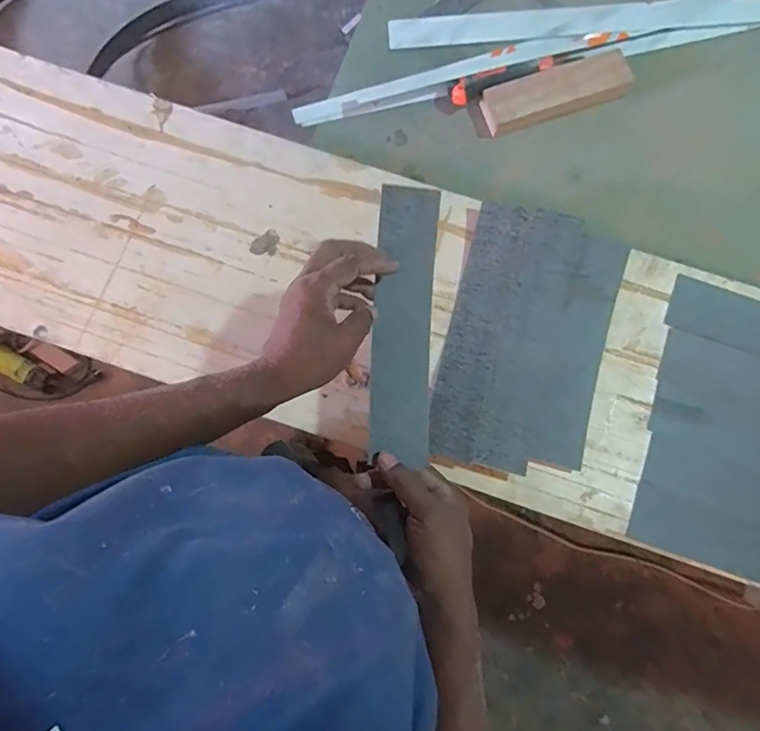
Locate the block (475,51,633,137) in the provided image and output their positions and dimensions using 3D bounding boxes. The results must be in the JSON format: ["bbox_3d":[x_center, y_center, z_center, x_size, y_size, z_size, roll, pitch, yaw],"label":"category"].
[{"bbox_3d":[0.210,-0.322,0.608,0.180,0.029,0.055,-20,80,-5],"label":"block"}]

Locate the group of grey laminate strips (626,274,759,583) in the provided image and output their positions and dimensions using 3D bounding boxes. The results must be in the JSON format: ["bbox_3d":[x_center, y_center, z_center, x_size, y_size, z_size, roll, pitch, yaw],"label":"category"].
[{"bbox_3d":[0.413,0.077,0.539,0.255,0.009,0.285,20,79,3],"label":"group of grey laminate strips"}]

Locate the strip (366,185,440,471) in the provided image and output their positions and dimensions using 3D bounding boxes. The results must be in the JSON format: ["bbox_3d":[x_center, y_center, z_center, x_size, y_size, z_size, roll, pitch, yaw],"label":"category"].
[{"bbox_3d":[0.022,-0.039,0.476,0.053,0.011,0.246,2,88,2],"label":"strip"}]

